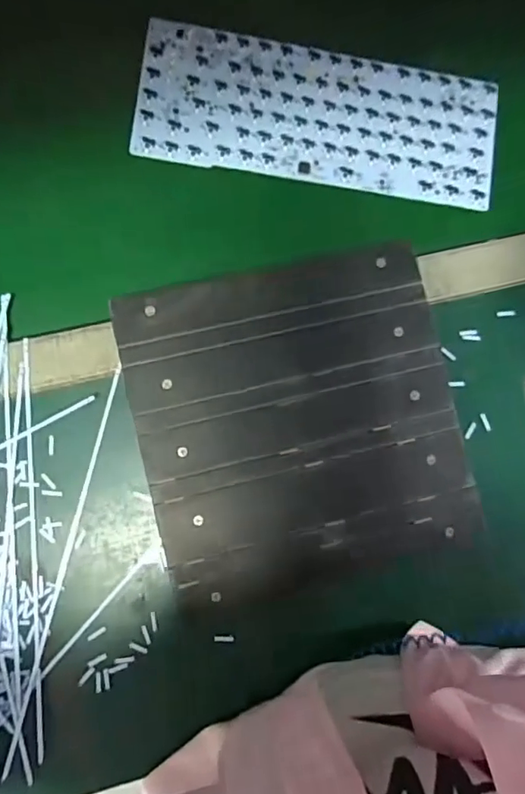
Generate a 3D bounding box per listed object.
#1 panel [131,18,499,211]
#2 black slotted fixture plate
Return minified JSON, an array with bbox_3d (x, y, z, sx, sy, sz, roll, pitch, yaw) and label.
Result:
[{"bbox_3d":[0.051,-0.242,0.460,0.305,0.008,0.118,7,83,-6],"label":"panel"},{"bbox_3d":[0.031,0.021,0.421,0.243,0.021,0.246,-13,86,-8],"label":"black slotted fixture plate"}]

